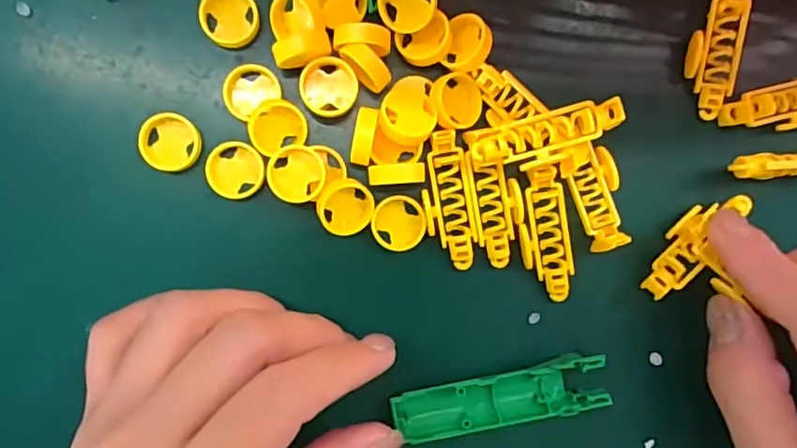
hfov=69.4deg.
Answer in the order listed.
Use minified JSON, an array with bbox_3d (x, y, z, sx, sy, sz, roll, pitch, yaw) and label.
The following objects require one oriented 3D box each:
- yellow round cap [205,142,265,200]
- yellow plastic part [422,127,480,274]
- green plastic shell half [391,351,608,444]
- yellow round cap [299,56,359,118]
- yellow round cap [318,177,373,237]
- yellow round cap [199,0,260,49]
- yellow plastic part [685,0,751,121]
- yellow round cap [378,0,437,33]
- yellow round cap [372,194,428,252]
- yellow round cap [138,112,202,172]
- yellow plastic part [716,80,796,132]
[{"bbox_3d":[-0.057,-0.019,0.200,0.018,0.006,0.019,0,92,-6],"label":"yellow round cap"},{"bbox_3d":[0.018,-0.008,0.202,0.017,0.006,0.048,-12,93,-6],"label":"yellow plastic part"},{"bbox_3d":[0.036,0.062,0.207,0.075,0.009,0.019,-10,93,-3],"label":"green plastic shell half"},{"bbox_3d":[-0.024,-0.047,0.196,0.019,0.006,0.020,0,92,-6],"label":"yellow round cap"},{"bbox_3d":[-0.018,-0.006,0.199,0.019,0.005,0.019,0,92,-6],"label":"yellow round cap"},{"bbox_3d":[-0.058,-0.071,0.197,0.019,0.006,0.019,0,92,-6],"label":"yellow round cap"},{"bbox_3d":[0.116,-0.063,0.207,0.017,0.013,0.047,3,91,-6],"label":"yellow plastic part"},{"bbox_3d":[0.003,-0.075,0.194,0.019,0.004,0.019,2,121,3],"label":"yellow round cap"},{"bbox_3d":[0.000,0.000,0.205,0.018,0.005,0.019,0,92,-6],"label":"yellow round cap"},{"bbox_3d":[-0.078,-0.028,0.197,0.019,0.006,0.019,0,92,-6],"label":"yellow round cap"},{"bbox_3d":[0.142,-0.043,0.212,0.047,0.007,0.017,-14,93,-5],"label":"yellow plastic part"}]

